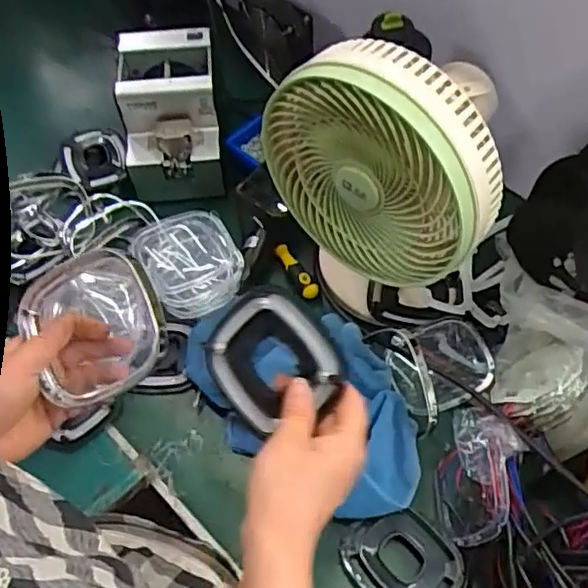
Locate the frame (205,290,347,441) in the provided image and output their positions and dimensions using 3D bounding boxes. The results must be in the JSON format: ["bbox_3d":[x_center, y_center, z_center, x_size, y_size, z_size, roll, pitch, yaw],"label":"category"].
[{"bbox_3d":[-0.021,0.050,0.468,0.094,0.016,0.103,-45,68,5],"label":"frame"}]

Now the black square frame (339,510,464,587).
[{"bbox_3d":[0.105,0.263,0.613,0.088,0.019,0.112,-41,66,-20],"label":"black square frame"}]

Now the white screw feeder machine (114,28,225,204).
[{"bbox_3d":[-0.168,-0.248,0.863,0.130,0.129,0.194,-6,59,-1],"label":"white screw feeder machine"}]

